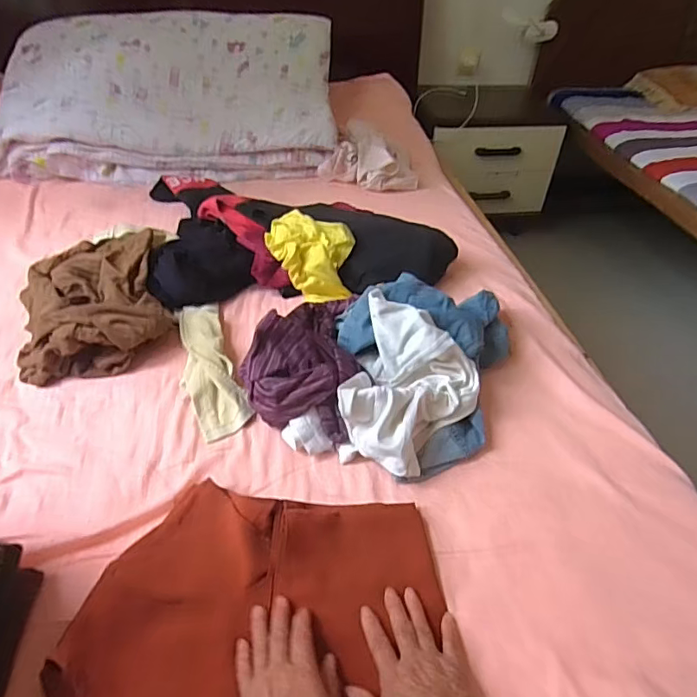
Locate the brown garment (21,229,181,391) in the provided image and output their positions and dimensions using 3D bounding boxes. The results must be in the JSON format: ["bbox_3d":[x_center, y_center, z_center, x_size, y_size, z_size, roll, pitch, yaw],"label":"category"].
[{"bbox_3d":[-0.419,-0.078,0.859,0.226,0.090,0.296,-10,43,-15],"label":"brown garment"}]

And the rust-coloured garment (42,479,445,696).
[{"bbox_3d":[-0.092,0.282,0.526,0.348,0.030,0.304,7,42,5],"label":"rust-coloured garment"}]

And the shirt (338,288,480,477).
[{"bbox_3d":[0.085,0.055,0.697,0.177,0.118,0.214,13,43,11],"label":"shirt"}]

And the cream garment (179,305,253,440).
[{"bbox_3d":[-0.218,0.017,0.799,0.077,0.030,0.280,-13,44,-18],"label":"cream garment"}]

